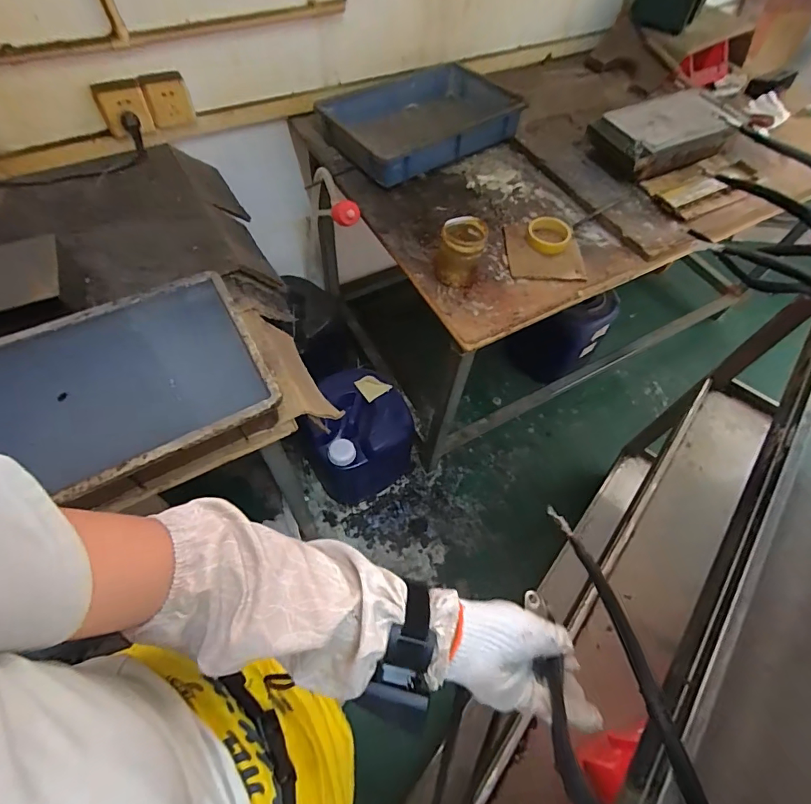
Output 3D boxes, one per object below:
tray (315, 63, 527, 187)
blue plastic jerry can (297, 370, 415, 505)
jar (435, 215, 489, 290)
[{"bbox_3d":[0.042,-0.700,1.092,0.480,0.089,0.342,-29,65,-18],"label":"tray"},{"bbox_3d":[-0.149,0.112,1.366,0.277,0.382,0.277,1,60,-3],"label":"blue plastic jerry can"},{"bbox_3d":[0.105,-0.287,0.853,0.083,0.106,0.088,1,60,-3],"label":"jar"}]

